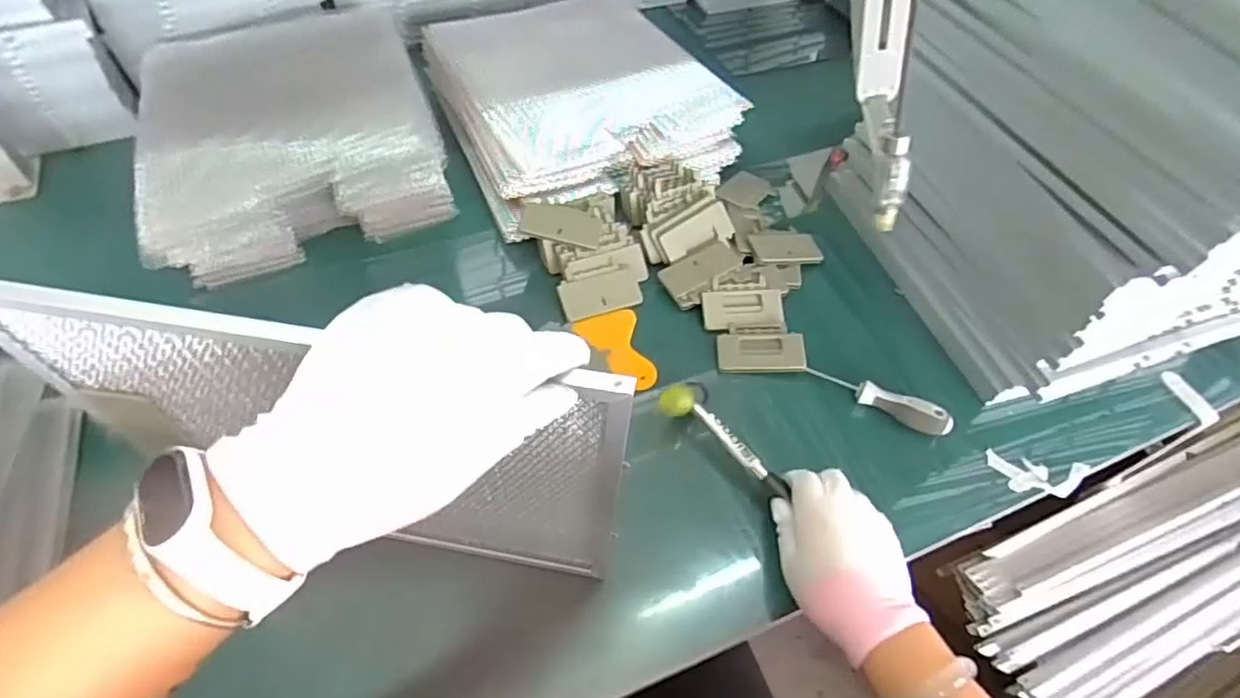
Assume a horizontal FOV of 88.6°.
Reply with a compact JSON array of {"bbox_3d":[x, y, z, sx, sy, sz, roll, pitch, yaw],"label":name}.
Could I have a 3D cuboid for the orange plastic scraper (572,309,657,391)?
[{"bbox_3d":[-0.003,0.004,0.645,0.062,0.006,0.093,-16,60,-11],"label":"orange plastic scraper"}]

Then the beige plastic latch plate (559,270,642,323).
[{"bbox_3d":[-0.019,-0.056,0.669,0.087,0.004,0.040,-14,86,-14],"label":"beige plastic latch plate"}]

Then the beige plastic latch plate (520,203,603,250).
[{"bbox_3d":[-0.061,-0.132,0.674,0.084,0.010,0.039,10,74,-8],"label":"beige plastic latch plate"}]

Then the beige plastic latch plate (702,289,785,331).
[{"bbox_3d":[0.130,-0.042,0.671,0.084,0.008,0.045,0,71,-3],"label":"beige plastic latch plate"}]

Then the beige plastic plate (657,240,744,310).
[{"bbox_3d":[0.093,-0.083,0.695,0.095,0.015,0.053,-30,61,-23],"label":"beige plastic plate"}]

